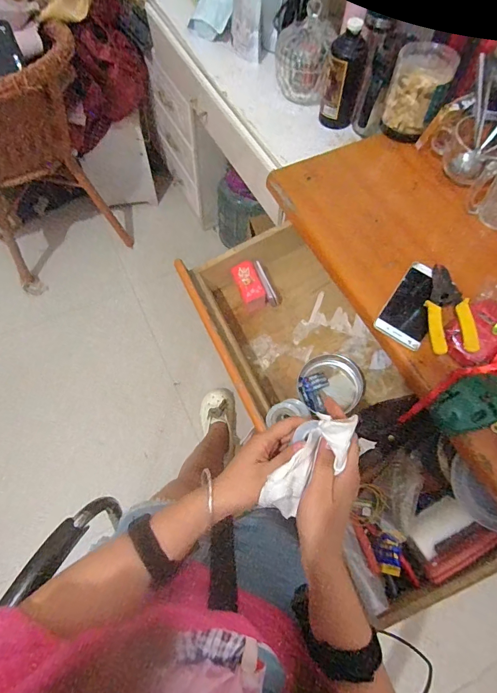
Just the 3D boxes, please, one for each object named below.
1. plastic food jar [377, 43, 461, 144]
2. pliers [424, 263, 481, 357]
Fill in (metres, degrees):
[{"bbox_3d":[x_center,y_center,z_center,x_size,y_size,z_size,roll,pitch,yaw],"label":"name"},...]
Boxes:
[{"bbox_3d":[0.293,-0.446,0.678,0.097,0.118,0.097,23,67,7],"label":"plastic food jar"},{"bbox_3d":[0.282,-0.059,0.549,0.054,0.031,0.150,2,66,-2],"label":"pliers"}]

